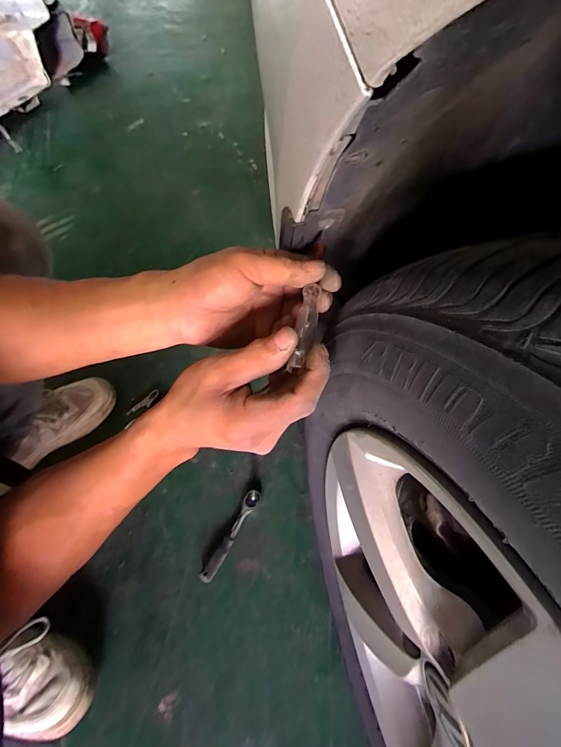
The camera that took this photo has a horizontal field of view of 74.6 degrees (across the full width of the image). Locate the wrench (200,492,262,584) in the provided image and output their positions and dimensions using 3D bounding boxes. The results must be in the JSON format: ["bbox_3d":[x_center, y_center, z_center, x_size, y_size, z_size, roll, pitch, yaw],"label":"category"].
[{"bbox_3d":[-0.077,0.249,0.572,0.022,0.020,0.147,27,63,15],"label":"wrench"}]

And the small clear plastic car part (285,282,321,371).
[{"bbox_3d":[0.019,-0.032,0.271,0.014,0.011,0.071,10,61,6],"label":"small clear plastic car part"}]

